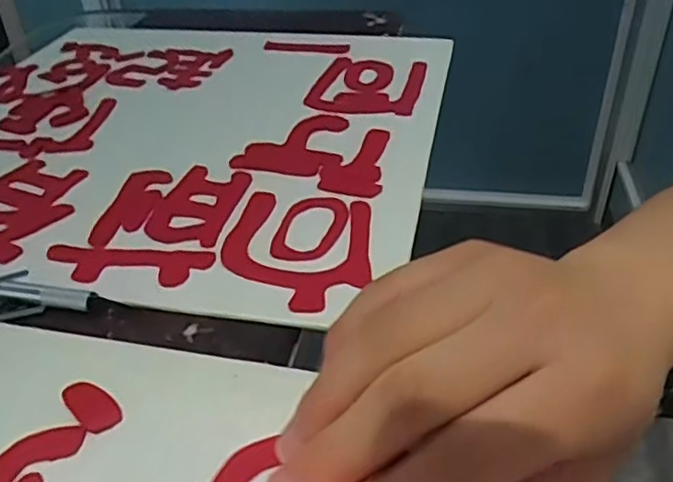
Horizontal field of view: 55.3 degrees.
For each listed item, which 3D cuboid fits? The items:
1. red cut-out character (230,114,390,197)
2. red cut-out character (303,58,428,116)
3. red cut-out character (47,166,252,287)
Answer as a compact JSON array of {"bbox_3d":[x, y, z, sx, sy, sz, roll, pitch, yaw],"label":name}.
[{"bbox_3d":[-0.004,-0.049,0.332,0.075,0.004,0.067,14,40,22],"label":"red cut-out character"},{"bbox_3d":[0.020,-0.099,0.402,0.072,0.010,0.074,4,40,22],"label":"red cut-out character"},{"bbox_3d":[-0.080,-0.011,0.288,0.066,0.004,0.083,4,38,9],"label":"red cut-out character"}]

